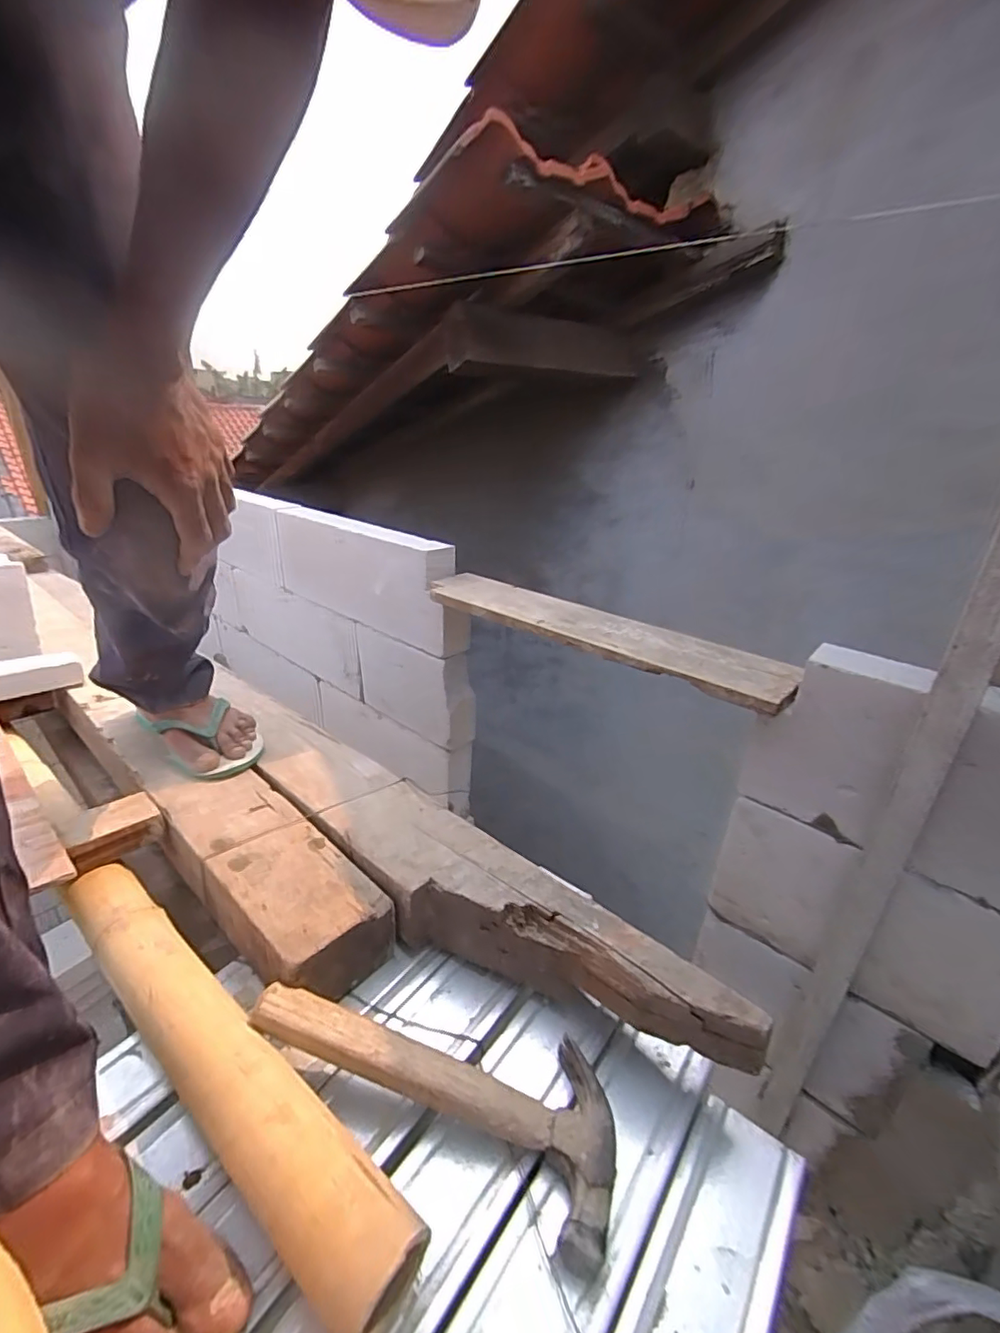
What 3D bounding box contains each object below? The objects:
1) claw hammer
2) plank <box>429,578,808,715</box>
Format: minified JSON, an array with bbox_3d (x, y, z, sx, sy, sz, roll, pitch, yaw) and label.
[{"bbox_3d":[-0.046,0.317,0.444,0.295,0.061,0.119,13,26,22],"label":"claw hammer"},{"bbox_3d":[0.127,-0.060,0.835,0.599,0.022,0.129,23,31,38],"label":"plank"}]

